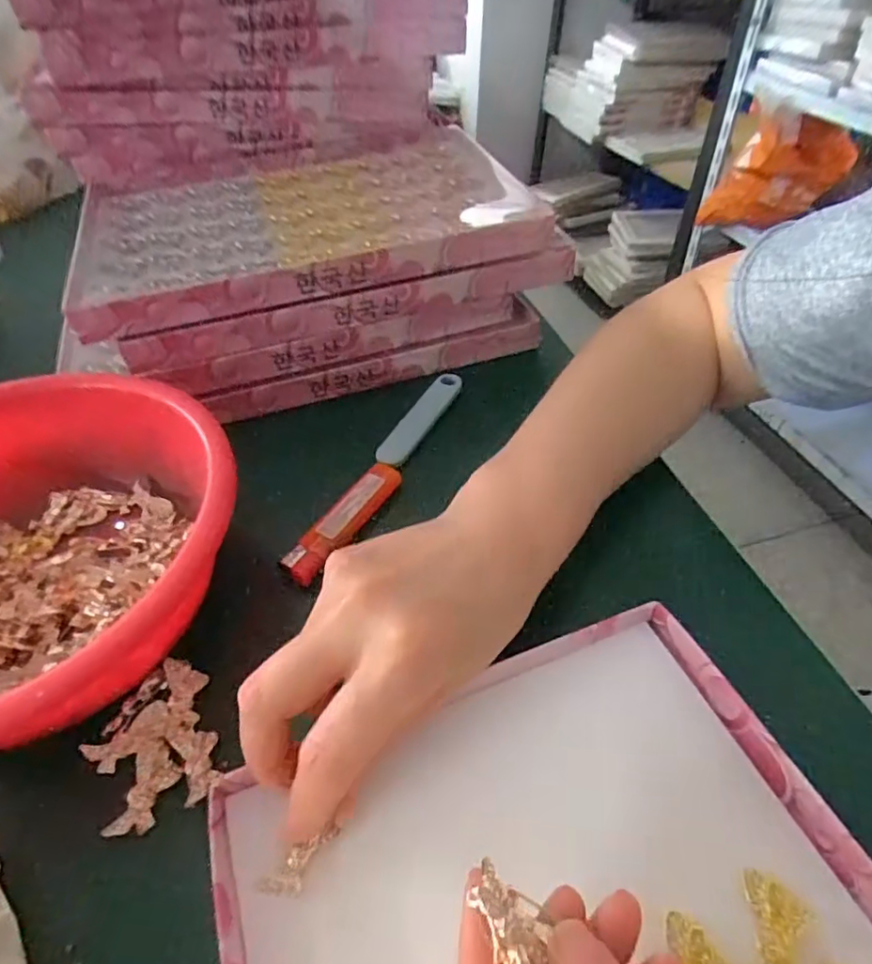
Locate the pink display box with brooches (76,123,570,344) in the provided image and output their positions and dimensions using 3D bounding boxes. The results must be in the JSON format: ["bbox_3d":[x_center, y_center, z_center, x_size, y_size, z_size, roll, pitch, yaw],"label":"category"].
[{"bbox_3d":[-0.086,-0.180,0.410,0.300,0.037,0.195,-13,47,-12],"label":"pink display box with brooches"}]

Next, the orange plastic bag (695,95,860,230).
[{"bbox_3d":[0.743,-0.676,1.291,0.278,0.251,0.084,35,55,30],"label":"orange plastic bag"}]

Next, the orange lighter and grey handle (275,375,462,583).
[{"bbox_3d":[-0.028,-0.008,0.338,0.025,0.018,0.171,19,49,19],"label":"orange lighter and grey handle"}]

